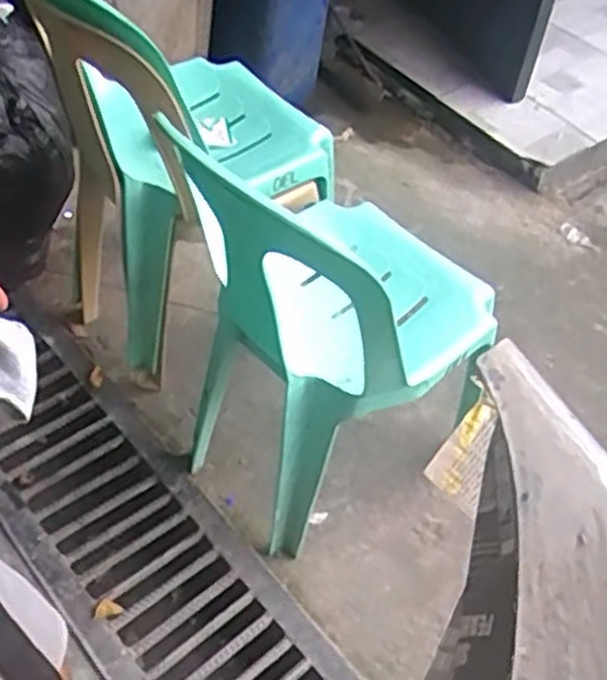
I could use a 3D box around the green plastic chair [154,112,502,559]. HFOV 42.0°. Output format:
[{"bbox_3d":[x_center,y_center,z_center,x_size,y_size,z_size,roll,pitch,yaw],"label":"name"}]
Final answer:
[{"bbox_3d":[0.050,-0.029,1.211,0.379,0.712,0.431,34,54,22],"label":"green plastic chair"}]

